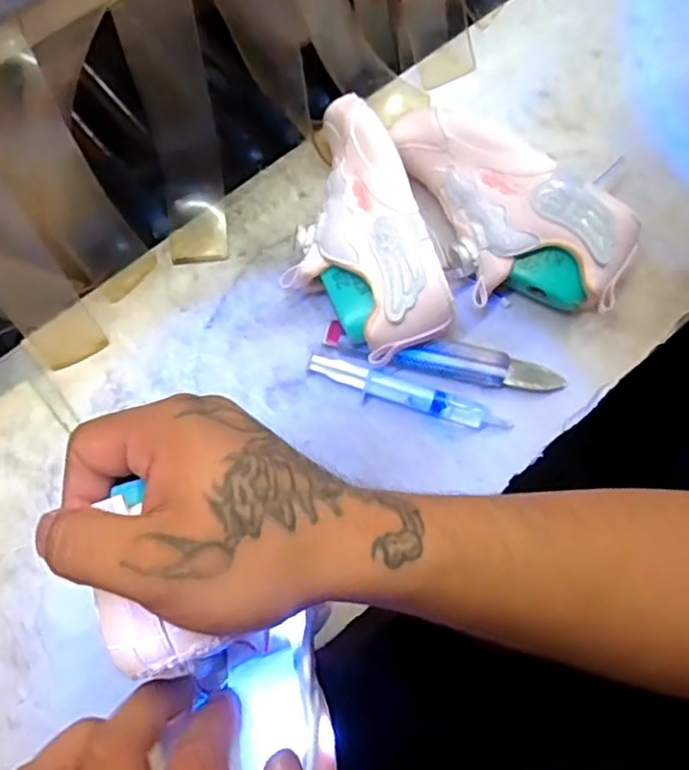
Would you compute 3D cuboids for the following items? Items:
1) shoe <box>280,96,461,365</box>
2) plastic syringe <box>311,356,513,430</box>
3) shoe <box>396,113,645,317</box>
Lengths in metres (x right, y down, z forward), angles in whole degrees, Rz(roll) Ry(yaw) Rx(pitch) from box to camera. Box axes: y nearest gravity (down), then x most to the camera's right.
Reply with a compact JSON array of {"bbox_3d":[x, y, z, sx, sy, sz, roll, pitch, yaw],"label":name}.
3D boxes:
[{"bbox_3d":[0.003,-0.103,0.472,0.088,0.077,0.179,-19,74,-5],"label":"shoe"},{"bbox_3d":[0.043,0.007,0.467,0.136,0.016,0.019,17,75,6],"label":"plastic syringe"},{"bbox_3d":[0.106,-0.113,0.473,0.177,0.067,0.085,34,77,10],"label":"shoe"}]

